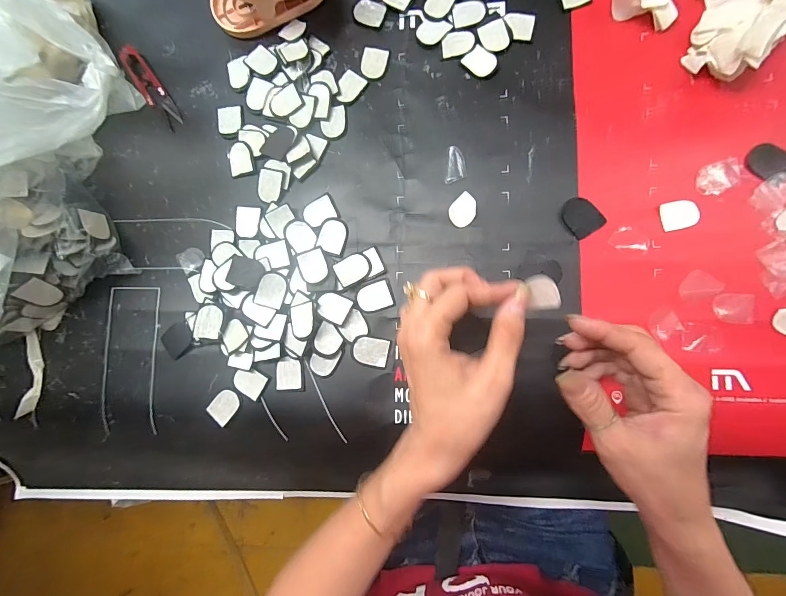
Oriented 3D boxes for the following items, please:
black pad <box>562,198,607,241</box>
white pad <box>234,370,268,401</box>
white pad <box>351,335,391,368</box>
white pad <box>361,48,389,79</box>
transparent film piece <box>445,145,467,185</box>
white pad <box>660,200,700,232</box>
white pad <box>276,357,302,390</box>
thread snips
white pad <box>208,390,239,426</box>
[{"bbox_3d":[0.163,-0.071,0.301,0.028,0.004,0.034,-33,83,3],"label":"black pad"},{"bbox_3d":[-0.133,0.079,0.321,0.027,0.004,0.024,26,89,8],"label":"white pad"},{"bbox_3d":[-0.020,0.048,0.311,0.032,0.004,0.026,11,86,-1],"label":"white pad"},{"bbox_3d":[-0.018,-0.226,0.334,0.024,0.004,0.029,12,87,7],"label":"white pad"},{"bbox_3d":[0.056,-0.120,0.313,0.019,0.009,0.029,-4,85,6],"label":"transparent film piece"},{"bbox_3d":[0.242,-0.070,0.291,0.029,0.004,0.024,-10,85,6],"label":"white pad"},{"bbox_3d":[-0.096,0.069,0.319,0.024,0.004,0.029,-5,85,6],"label":"white pad"},{"bbox_3d":[-0.250,-0.217,0.355,0.022,0.009,0.099,-35,83,3],"label":"thread snips"},{"bbox_3d":[-0.157,0.100,0.322,0.023,0.004,0.031,37,91,8],"label":"white pad"}]

